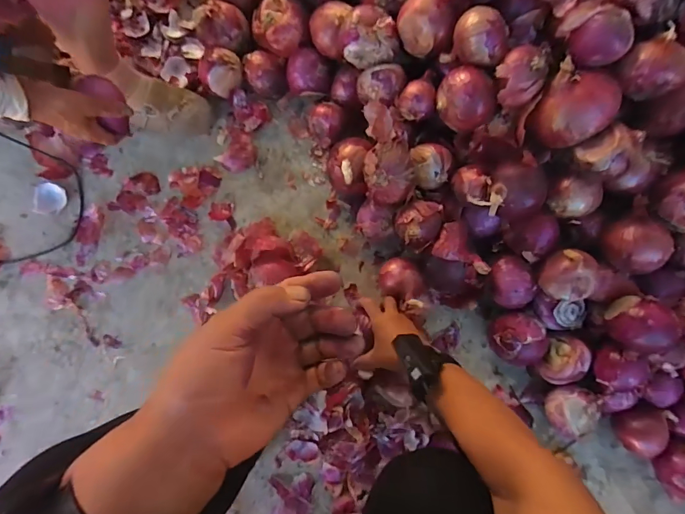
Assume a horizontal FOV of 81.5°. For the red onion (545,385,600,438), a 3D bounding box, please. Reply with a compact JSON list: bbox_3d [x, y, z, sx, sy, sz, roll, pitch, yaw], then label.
[{"bbox_3d":[0.397,0.268,0.691,0.081,0.069,0.079,0,82,-3],"label":"red onion"}]

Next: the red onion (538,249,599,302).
[{"bbox_3d":[0.360,0.031,0.636,0.081,0.077,0.070,9,81,0],"label":"red onion"}]

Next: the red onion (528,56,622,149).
[{"bbox_3d":[0.330,-0.218,0.574,0.094,0.071,0.105,-38,84,-7],"label":"red onion"}]

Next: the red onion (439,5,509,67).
[{"bbox_3d":[0.204,-0.321,0.600,0.082,0.075,0.065,33,82,4],"label":"red onion"}]

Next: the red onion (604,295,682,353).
[{"bbox_3d":[0.453,0.107,0.609,0.068,0.083,0.087,-29,83,-6],"label":"red onion"}]

